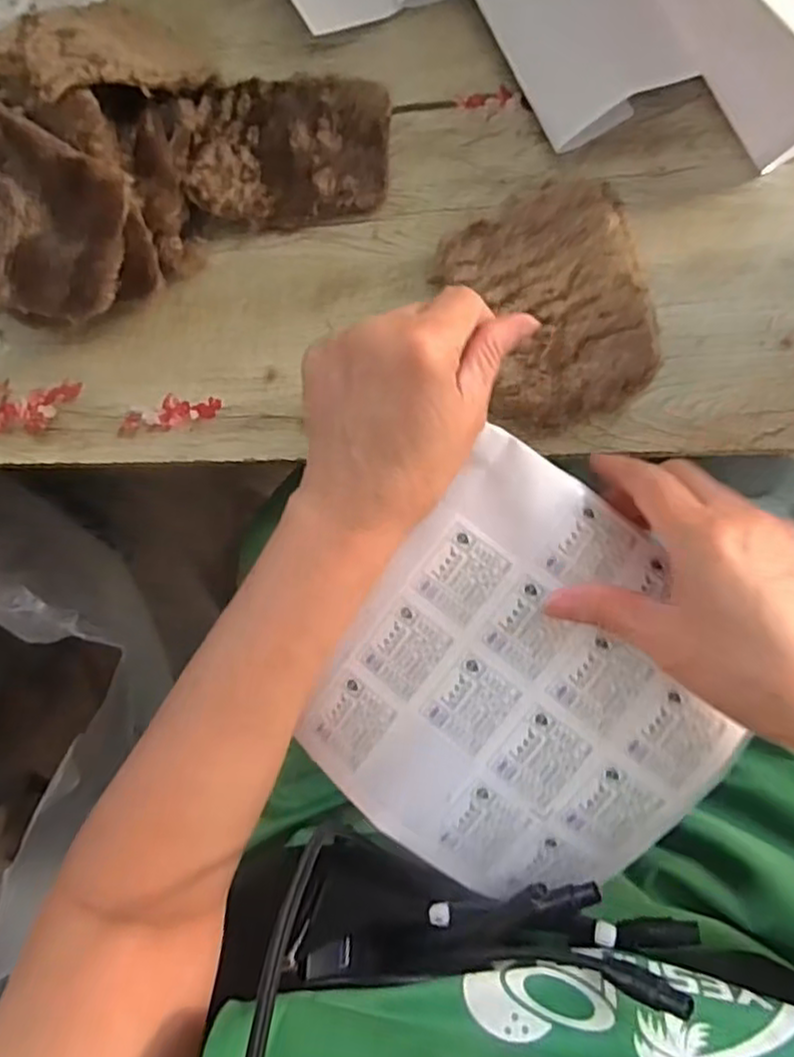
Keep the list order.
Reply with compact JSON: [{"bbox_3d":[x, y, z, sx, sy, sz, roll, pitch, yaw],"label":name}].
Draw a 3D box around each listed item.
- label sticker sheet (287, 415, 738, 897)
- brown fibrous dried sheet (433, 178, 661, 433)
[{"bbox_3d":[0.063,0.077,0.323,0.167,0.022,0.182,35,92,10],"label":"label sticker sheet"},{"bbox_3d":[0.089,-0.123,0.383,0.102,0.021,0.128,-24,82,6],"label":"brown fibrous dried sheet"}]

